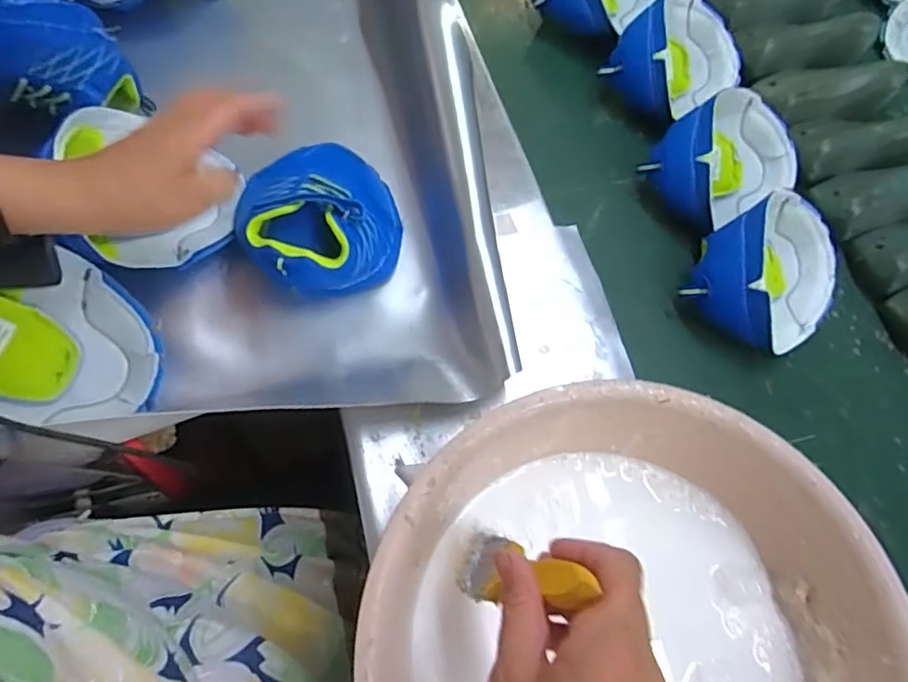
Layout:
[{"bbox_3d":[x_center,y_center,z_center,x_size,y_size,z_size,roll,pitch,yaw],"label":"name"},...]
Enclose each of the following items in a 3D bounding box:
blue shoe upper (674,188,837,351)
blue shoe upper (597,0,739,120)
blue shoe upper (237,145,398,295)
[{"bbox_3d":[0.311,-0.067,0.580,0.171,0.089,0.111,-33,67,-15],"label":"blue shoe upper"},{"bbox_3d":[0.257,-0.320,0.704,0.165,0.100,0.107,-41,70,-18],"label":"blue shoe upper"},{"bbox_3d":[-0.115,-0.112,0.528,0.130,0.070,0.138,0,63,0],"label":"blue shoe upper"}]

